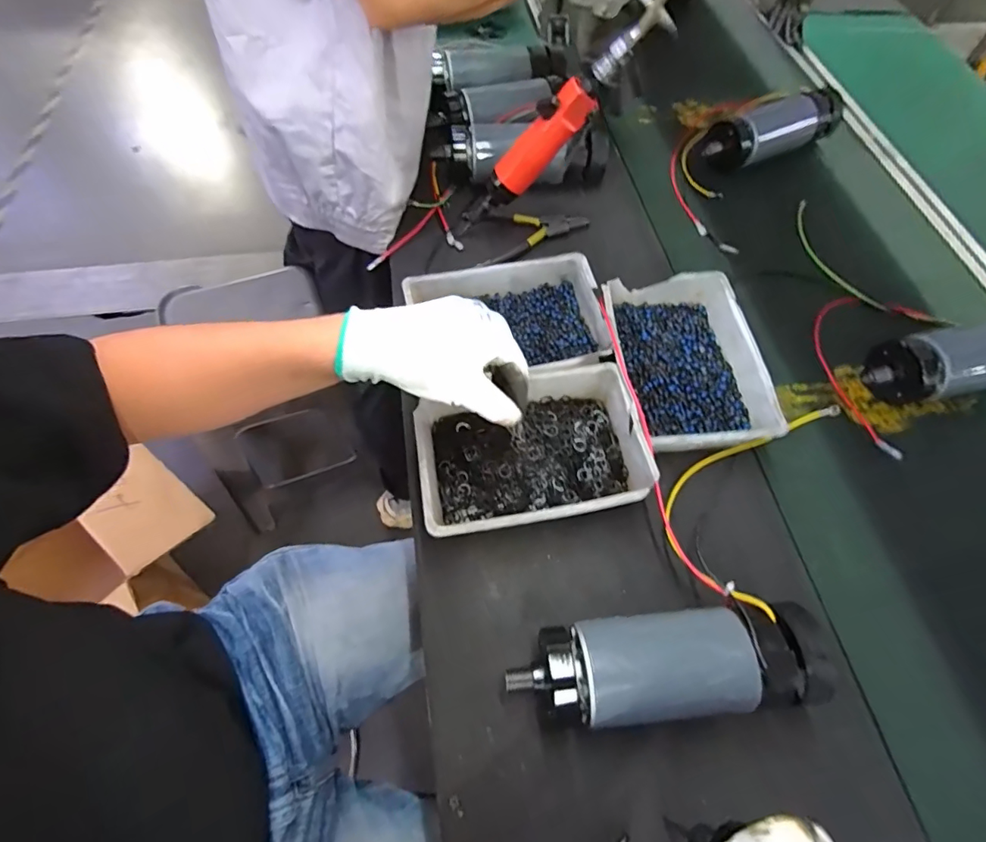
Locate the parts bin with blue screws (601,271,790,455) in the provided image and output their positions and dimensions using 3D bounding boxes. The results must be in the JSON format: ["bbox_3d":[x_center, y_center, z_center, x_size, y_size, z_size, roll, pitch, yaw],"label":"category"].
[{"bbox_3d":[0.201,-0.062,0.526,0.141,0.050,0.206,-6,63,-4],"label":"parts bin with blue screws"}]

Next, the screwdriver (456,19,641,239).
[{"bbox_3d":[0.047,-0.301,0.551,0.045,0.281,0.042,16,55,-36],"label":"screwdriver"}]

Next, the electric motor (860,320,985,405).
[{"bbox_3d":[0.523,-0.065,0.558,0.238,0.062,0.068,-11,63,-7],"label":"electric motor"}]

